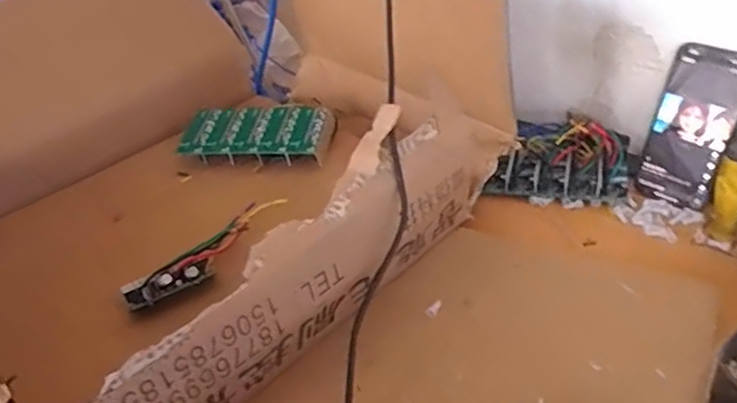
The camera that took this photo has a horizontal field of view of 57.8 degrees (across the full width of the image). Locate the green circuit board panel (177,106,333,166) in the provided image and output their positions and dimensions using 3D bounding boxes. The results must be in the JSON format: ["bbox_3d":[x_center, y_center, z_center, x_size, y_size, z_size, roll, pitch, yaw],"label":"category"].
[{"bbox_3d":[-0.127,-0.074,0.757,0.163,0.035,0.082,3,37,12],"label":"green circuit board panel"}]

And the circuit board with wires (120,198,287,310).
[{"bbox_3d":[-0.140,0.049,0.605,0.046,0.028,0.162,27,47,36],"label":"circuit board with wires"}]

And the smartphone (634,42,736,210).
[{"bbox_3d":[0.336,-0.078,0.694,0.017,0.161,0.078,-8,29,-44],"label":"smartphone"}]

